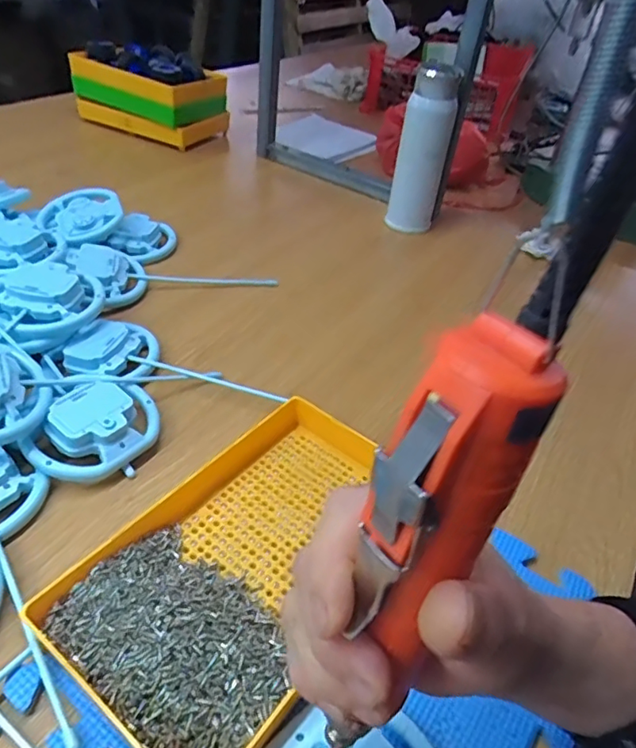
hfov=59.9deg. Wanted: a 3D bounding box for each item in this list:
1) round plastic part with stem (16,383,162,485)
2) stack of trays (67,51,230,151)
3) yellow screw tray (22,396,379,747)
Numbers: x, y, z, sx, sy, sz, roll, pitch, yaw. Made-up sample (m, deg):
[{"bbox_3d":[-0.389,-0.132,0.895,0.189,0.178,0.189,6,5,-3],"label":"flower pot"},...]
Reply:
[{"bbox_3d":[-0.175,0.043,0.442,0.083,0.041,0.098,13,41,6],"label":"round plastic part with stem"},{"bbox_3d":[-0.305,-0.509,1.010,0.246,0.104,0.146,25,44,19],"label":"stack of trays"},{"bbox_3d":[-0.039,0.118,0.373,0.154,0.039,0.256,29,45,23],"label":"yellow screw tray"}]

